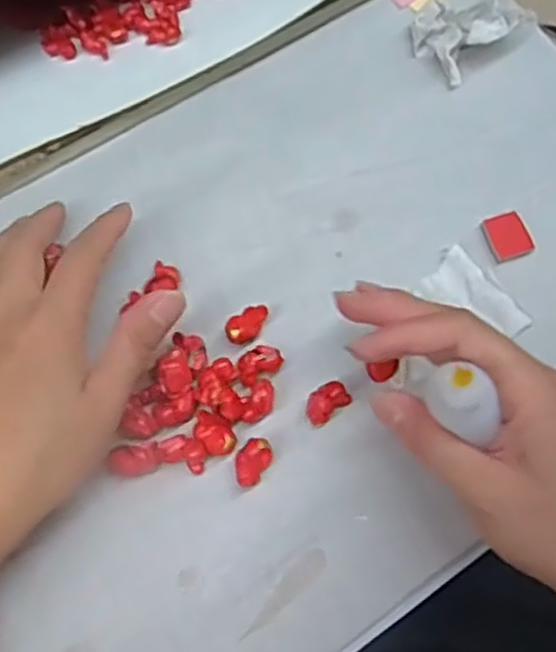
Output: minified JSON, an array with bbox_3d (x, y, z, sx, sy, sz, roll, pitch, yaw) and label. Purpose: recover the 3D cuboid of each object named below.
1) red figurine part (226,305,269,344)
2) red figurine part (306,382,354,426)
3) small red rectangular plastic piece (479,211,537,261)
[{"bbox_3d":[-0.014,-0.001,0.342,0.014,0.014,0.022,35,75,8],"label":"red figurine part"},{"bbox_3d":[0.021,0.033,0.327,0.021,0.010,0.013,-35,78,-11],"label":"red figurine part"},{"bbox_3d":[0.111,-0.044,0.361,0.021,0.005,0.022,-19,75,-7],"label":"small red rectangular plastic piece"}]

